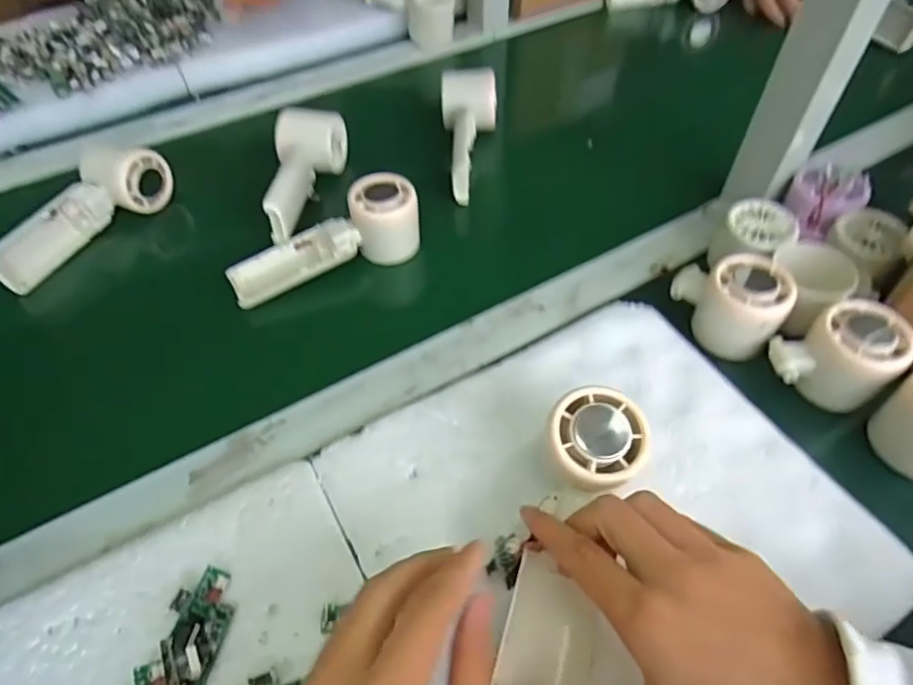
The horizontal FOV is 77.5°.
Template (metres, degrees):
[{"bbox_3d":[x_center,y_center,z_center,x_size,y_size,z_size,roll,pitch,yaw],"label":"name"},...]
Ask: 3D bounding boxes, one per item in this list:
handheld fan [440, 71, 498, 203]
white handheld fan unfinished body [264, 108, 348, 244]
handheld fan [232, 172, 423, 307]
[{"bbox_3d":[0.010,-0.207,0.570,0.054,0.044,0.155,2,67,4],"label":"handheld fan"},{"bbox_3d":[-0.135,-0.157,0.520,0.056,0.057,0.149,-4,53,-2],"label":"white handheld fan unfinished body"},{"bbox_3d":[-0.111,-0.087,0.476,0.162,0.061,0.048,-23,56,-15],"label":"handheld fan"}]

